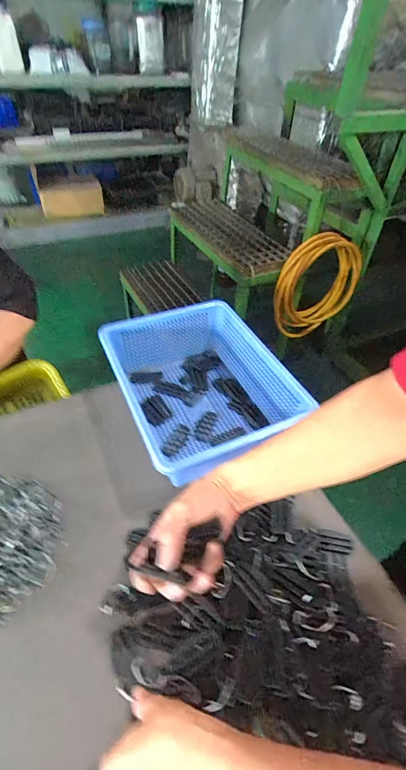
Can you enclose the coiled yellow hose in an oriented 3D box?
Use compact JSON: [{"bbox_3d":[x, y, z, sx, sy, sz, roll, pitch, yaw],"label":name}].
[{"bbox_3d":[0.416,-0.350,1.306,0.338,0.379,0.069,-19,50,-20],"label":"coiled yellow hose"}]

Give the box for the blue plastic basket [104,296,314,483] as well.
[{"bbox_3d":[-0.003,-0.004,0.566,0.232,0.110,0.282,-17,49,-19],"label":"blue plastic basket"}]

